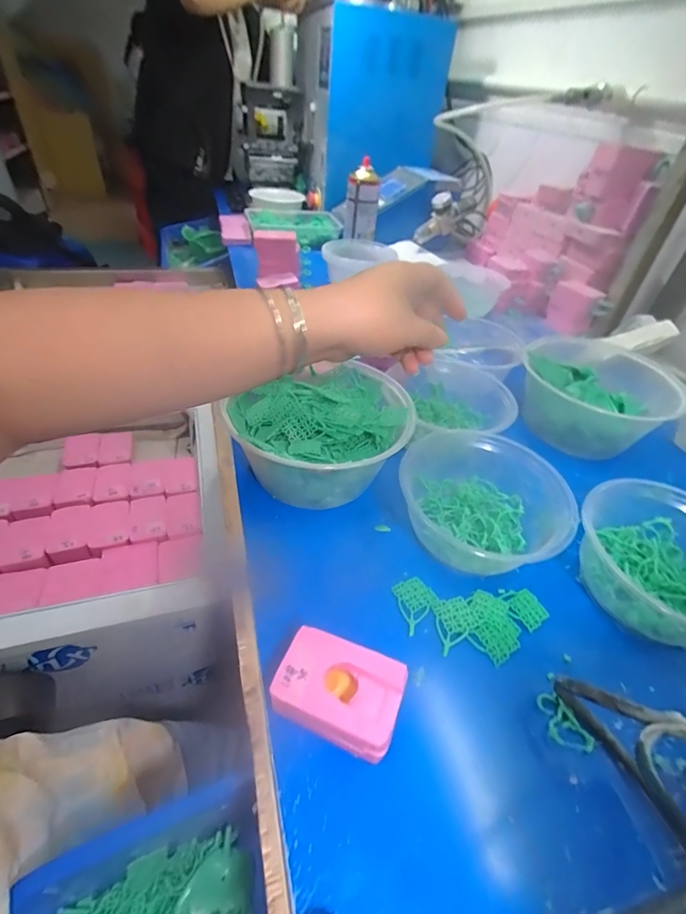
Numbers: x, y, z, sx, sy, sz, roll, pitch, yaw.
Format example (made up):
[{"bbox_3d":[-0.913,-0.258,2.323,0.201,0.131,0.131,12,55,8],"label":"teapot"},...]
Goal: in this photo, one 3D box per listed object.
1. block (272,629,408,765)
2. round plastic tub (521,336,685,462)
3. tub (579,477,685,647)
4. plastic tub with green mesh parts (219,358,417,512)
[{"bbox_3d":[-0.004,0.139,0.246,0.069,0.036,0.050,19,43,12],"label":"block"},{"bbox_3d":[0.300,-0.075,0.495,0.183,0.072,0.159,-26,51,-31],"label":"round plastic tub"},{"bbox_3d":[0.255,0.080,0.321,0.121,0.059,0.124,4,42,-4],"label":"tub"},{"bbox_3d":[-0.020,-0.018,0.382,0.148,0.073,0.153,4,42,-4],"label":"plastic tub with green mesh parts"}]

